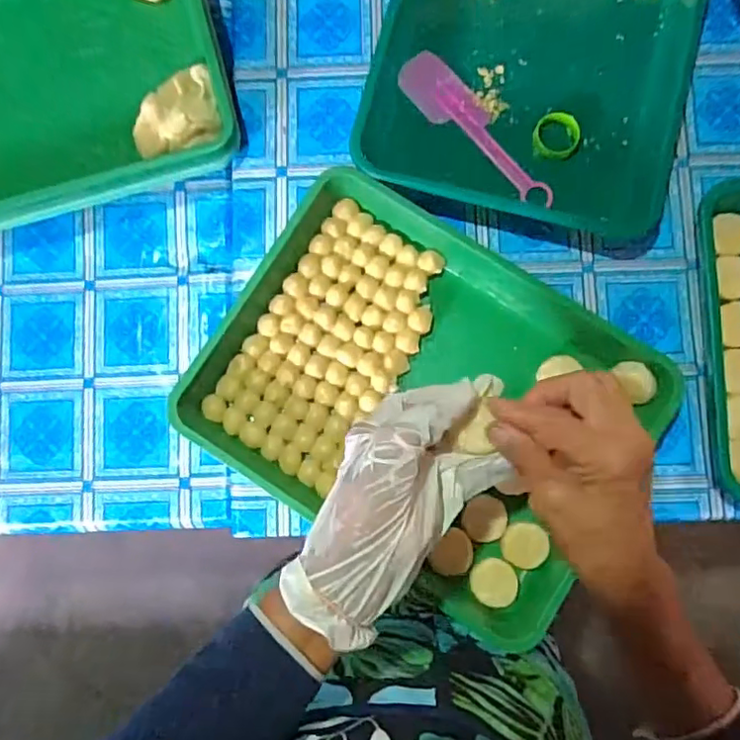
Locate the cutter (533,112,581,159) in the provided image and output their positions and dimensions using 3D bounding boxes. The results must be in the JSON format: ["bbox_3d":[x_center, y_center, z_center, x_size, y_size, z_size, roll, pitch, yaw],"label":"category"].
[{"bbox_3d":[0.176,-0.220,0.550,0.041,0.014,0.038,8,84,3],"label":"cutter"}]

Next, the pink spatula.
[{"bbox_3d":[0.105,-0.228,0.555,0.049,0.008,0.188,-44,84,-3],"label":"pink spatula"}]

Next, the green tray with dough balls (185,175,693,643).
[{"bbox_3d":[0.046,0.025,0.512,0.365,0.048,0.289,30,85,5],"label":"green tray with dough balls"}]

